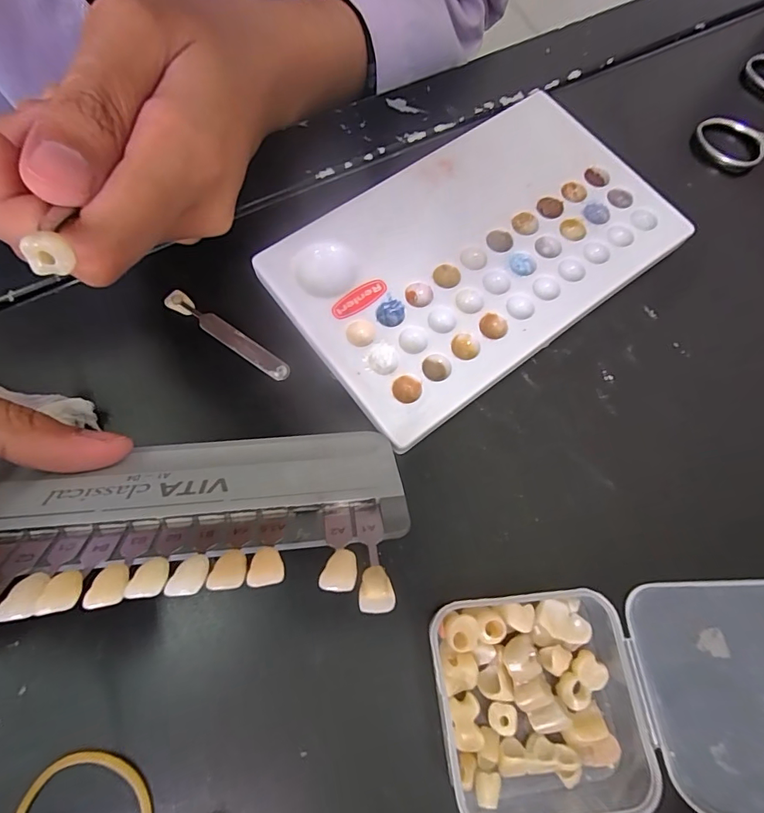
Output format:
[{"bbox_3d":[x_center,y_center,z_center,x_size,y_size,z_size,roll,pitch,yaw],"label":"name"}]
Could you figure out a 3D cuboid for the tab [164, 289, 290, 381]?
[{"bbox_3d":[-0.059,-0.027,0.172,0.054,0.006,0.008,33,74,9],"label":"tab"}]

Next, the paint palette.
[{"bbox_3d":[0.037,-0.061,0.182,0.150,0.012,0.093,-35,76,-12],"label":"paint palette"}]

